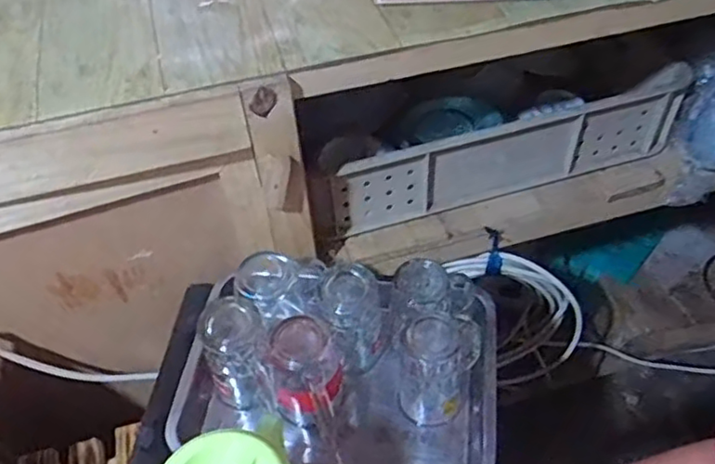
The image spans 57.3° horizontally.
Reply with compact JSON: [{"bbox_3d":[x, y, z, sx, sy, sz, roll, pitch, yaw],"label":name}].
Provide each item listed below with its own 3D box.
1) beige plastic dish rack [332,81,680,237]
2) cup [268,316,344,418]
[{"bbox_3d":[0.225,-0.106,0.935,0.516,0.137,0.019,-16,49,-10],"label":"beige plastic dish rack"},{"bbox_3d":[-0.055,0.157,0.703,0.068,0.113,0.082,0,50,2],"label":"cup"}]

